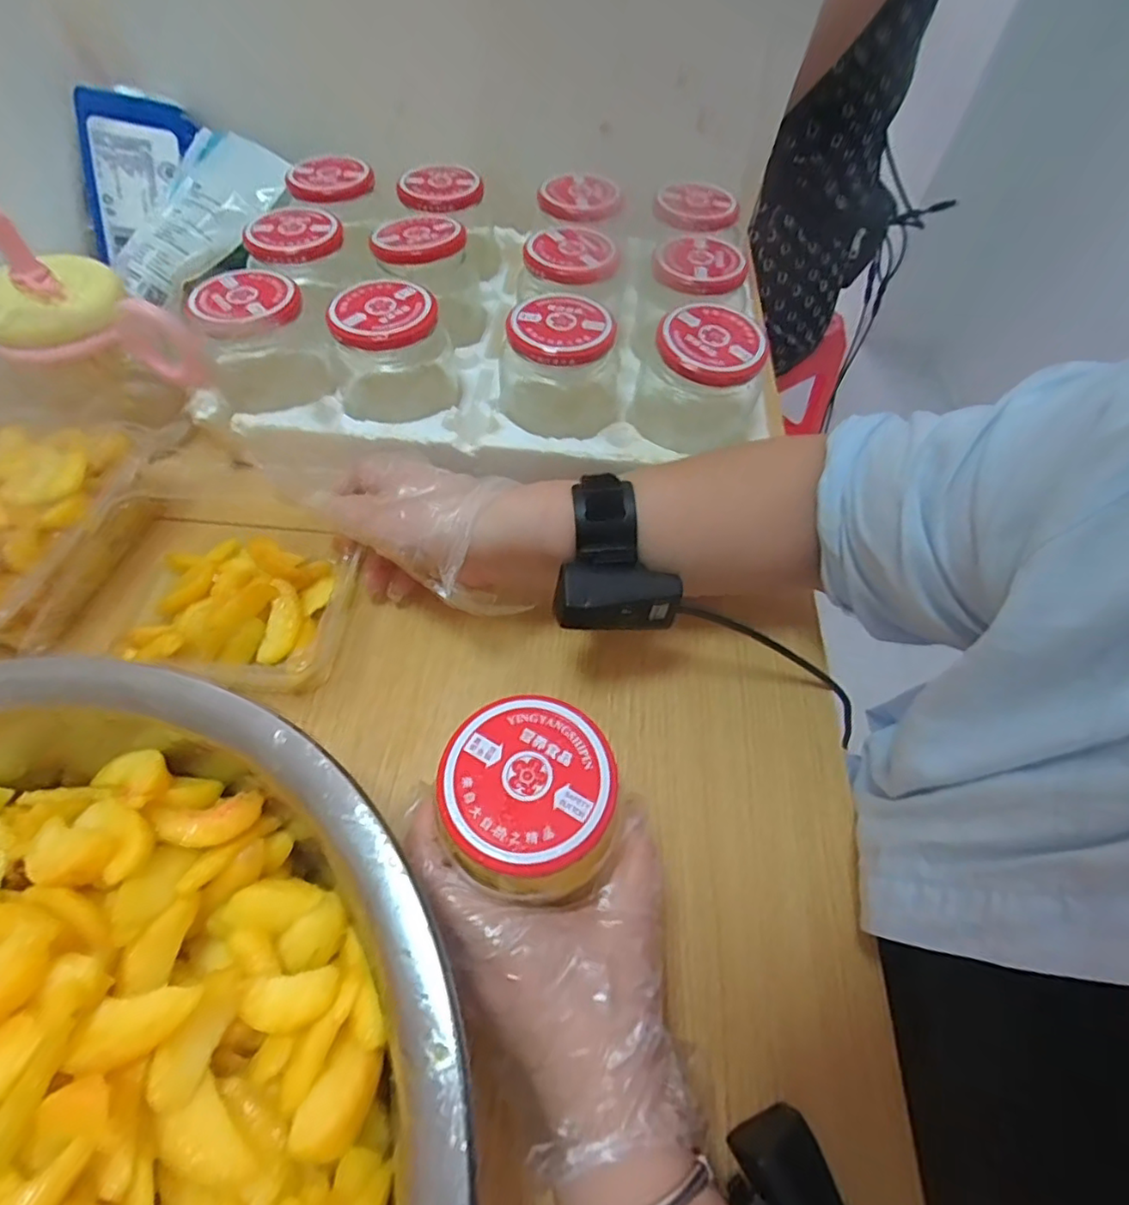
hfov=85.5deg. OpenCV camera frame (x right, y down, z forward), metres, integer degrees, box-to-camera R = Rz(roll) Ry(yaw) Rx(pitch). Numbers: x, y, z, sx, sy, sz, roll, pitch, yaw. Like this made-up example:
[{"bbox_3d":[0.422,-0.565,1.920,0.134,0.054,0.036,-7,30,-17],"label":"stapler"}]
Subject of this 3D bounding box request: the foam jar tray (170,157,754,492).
[{"bbox_3d":[-0.058,-0.233,0.470,0.381,0.090,0.281,4,57,0],"label":"foam jar tray"}]

